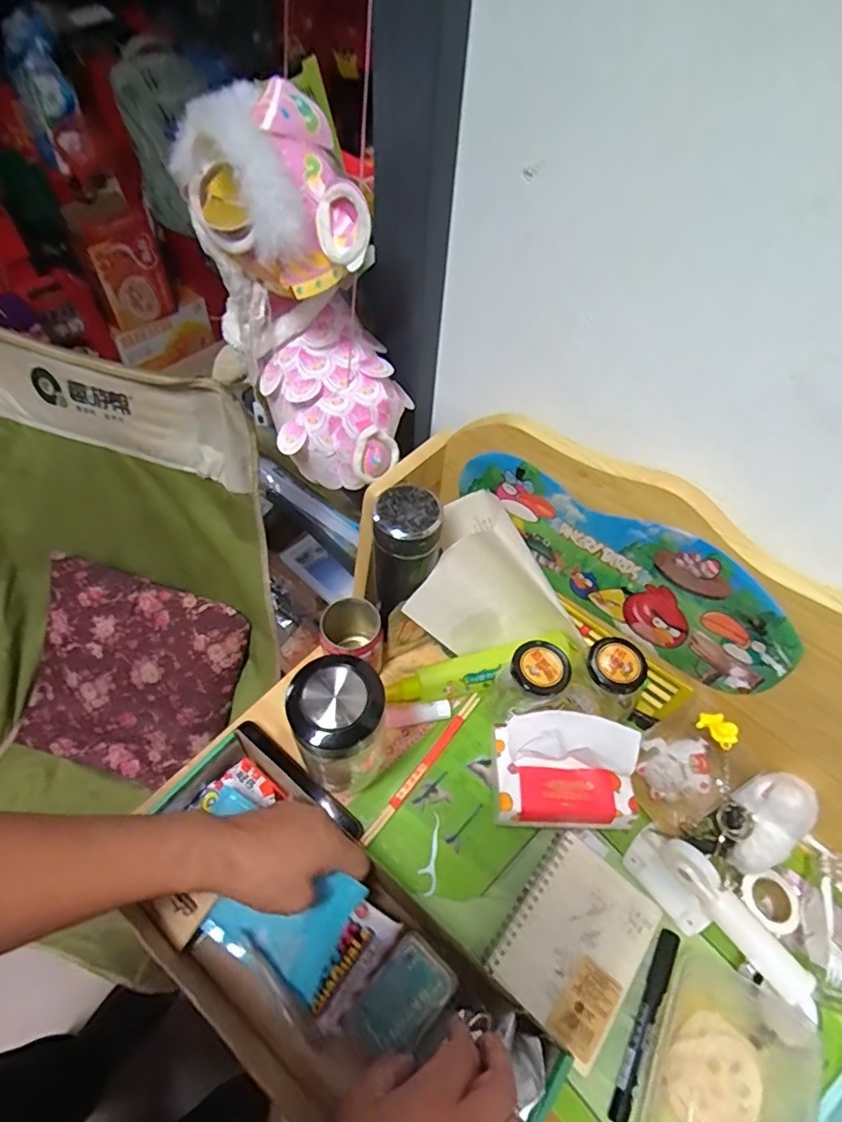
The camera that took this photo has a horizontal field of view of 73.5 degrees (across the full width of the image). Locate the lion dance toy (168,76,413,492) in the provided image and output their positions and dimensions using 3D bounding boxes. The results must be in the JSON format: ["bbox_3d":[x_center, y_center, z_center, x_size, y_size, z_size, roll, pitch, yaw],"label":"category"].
[{"bbox_3d":[-0.097,-0.216,0.486,0.129,0.301,0.172,-33,40,-24],"label":"lion dance toy"}]

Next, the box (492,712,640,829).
[{"bbox_3d":[0.132,0.199,0.531,0.124,0.081,0.088,3,55,-2],"label":"box"}]

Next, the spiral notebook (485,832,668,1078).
[{"bbox_3d":[0.133,0.326,0.485,0.105,0.010,0.135,35,60,20],"label":"spiral notebook"}]

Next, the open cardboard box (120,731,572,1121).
[{"bbox_3d":[-0.079,0.314,0.437,0.351,0.070,0.154,34,60,19],"label":"open cardboard box"}]

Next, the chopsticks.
[{"bbox_3d":[0.004,0.206,0.572,0.010,0.004,0.187,34,60,19],"label":"chopsticks"}]

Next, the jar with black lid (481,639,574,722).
[{"bbox_3d":[0.103,0.129,0.563,0.060,0.120,0.051,-7,56,-8],"label":"jar with black lid"}]

